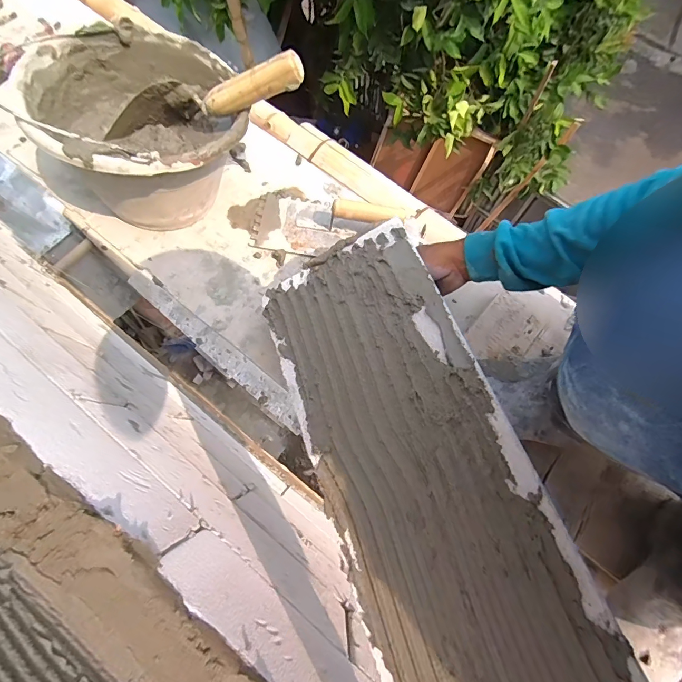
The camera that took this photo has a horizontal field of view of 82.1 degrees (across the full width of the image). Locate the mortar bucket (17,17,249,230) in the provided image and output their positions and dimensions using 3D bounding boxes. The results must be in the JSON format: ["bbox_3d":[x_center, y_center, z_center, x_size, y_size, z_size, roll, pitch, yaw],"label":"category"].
[{"bbox_3d":[-0.239,-0.268,0.507,0.224,0.159,0.214,0,75,-1],"label":"mortar bucket"}]

